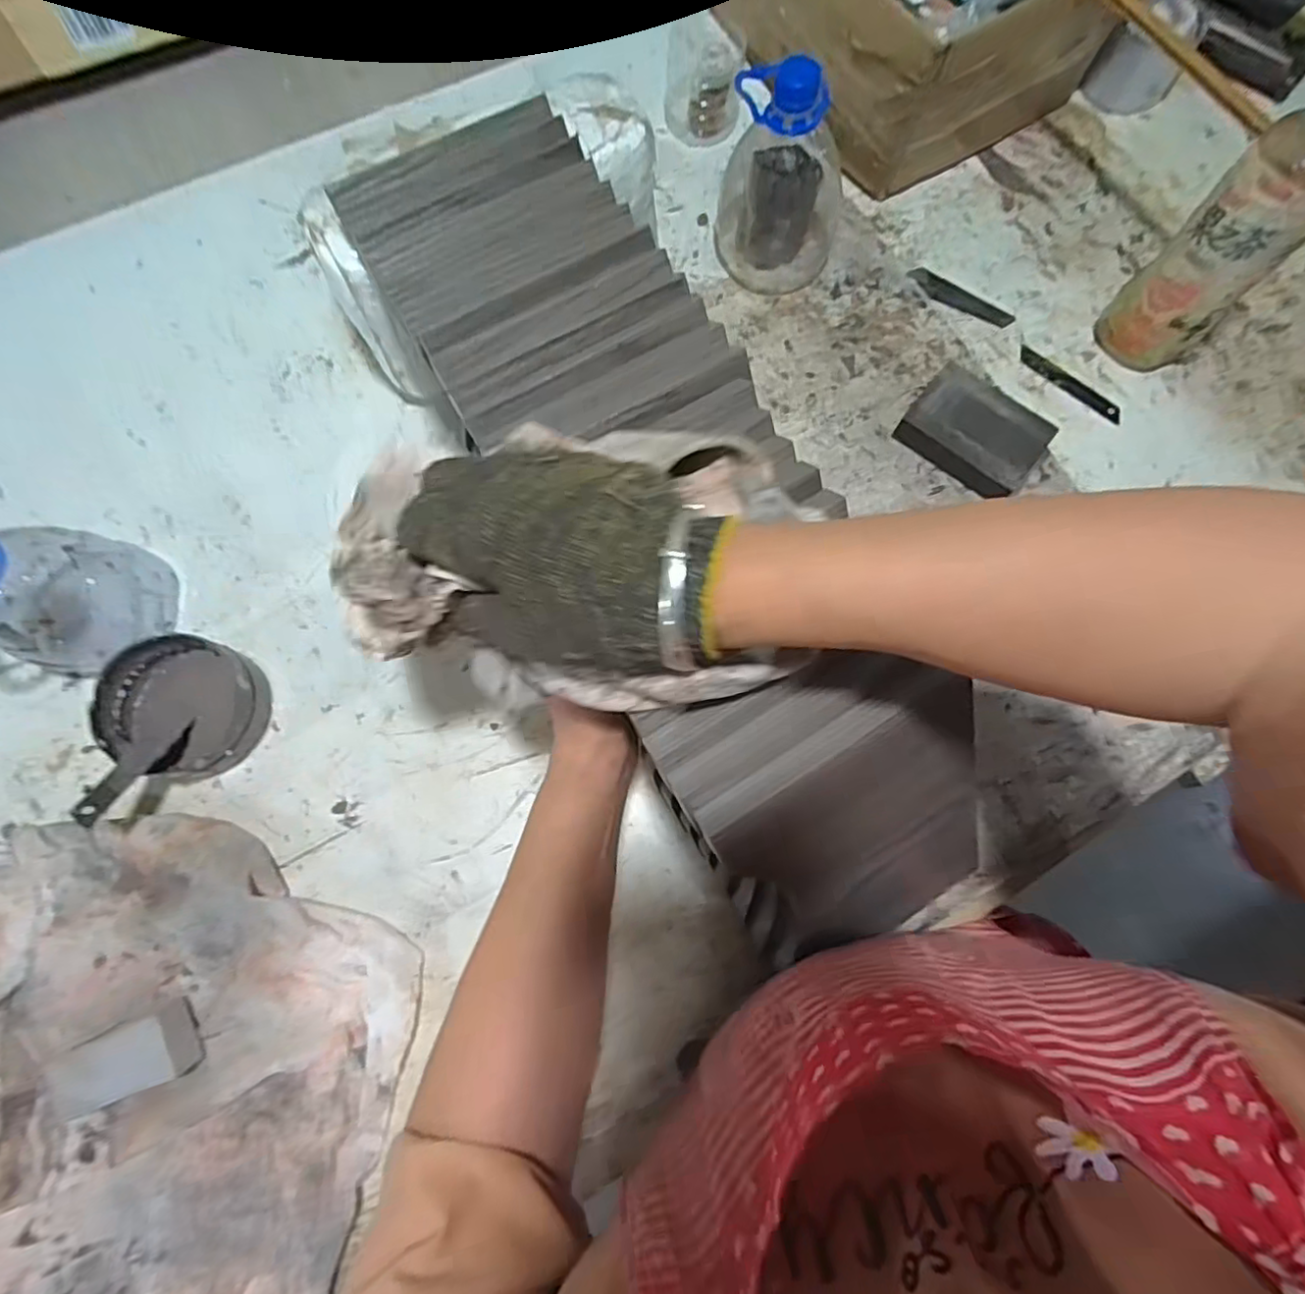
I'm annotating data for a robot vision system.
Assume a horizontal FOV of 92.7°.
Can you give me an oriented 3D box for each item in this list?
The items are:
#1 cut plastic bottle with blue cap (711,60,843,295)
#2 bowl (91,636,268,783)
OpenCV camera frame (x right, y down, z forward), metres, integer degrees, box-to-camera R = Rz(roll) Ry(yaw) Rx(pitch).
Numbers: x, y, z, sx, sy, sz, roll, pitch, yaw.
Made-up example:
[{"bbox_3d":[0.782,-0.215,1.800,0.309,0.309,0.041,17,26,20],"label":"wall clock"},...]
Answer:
[{"bbox_3d":[0.105,-0.364,0.481,0.101,0.130,0.096,5,77,0],"label":"cut plastic bottle with blue cap"},{"bbox_3d":[-0.313,0.039,0.414,0.092,0.035,0.089,0,77,-1],"label":"bowl"}]

